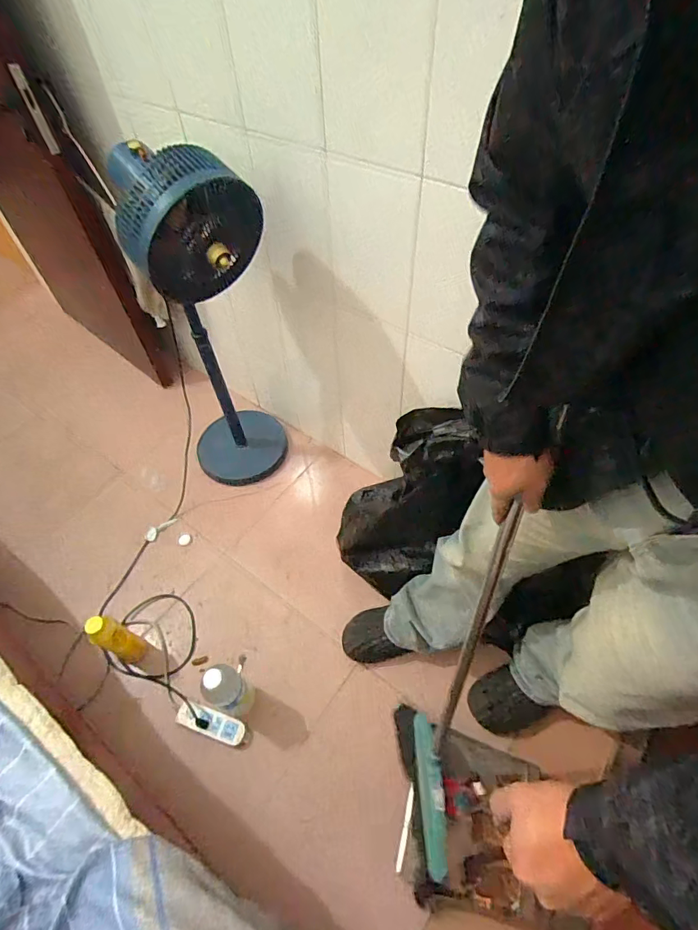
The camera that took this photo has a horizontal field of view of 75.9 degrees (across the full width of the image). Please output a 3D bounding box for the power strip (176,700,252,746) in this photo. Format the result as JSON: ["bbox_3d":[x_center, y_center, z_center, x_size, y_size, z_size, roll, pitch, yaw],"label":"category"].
[{"bbox_3d":[-0.320,0.603,1.045,0.178,0.034,0.057,14,55,12],"label":"power strip"}]

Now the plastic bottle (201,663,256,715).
[{"bbox_3d":[-0.265,0.503,1.005,0.063,0.243,0.080,23,57,18],"label":"plastic bottle"}]

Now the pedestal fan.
[{"bbox_3d":[-0.338,-0.294,1.147,0.300,0.911,0.315,-25,56,-16],"label":"pedestal fan"}]

